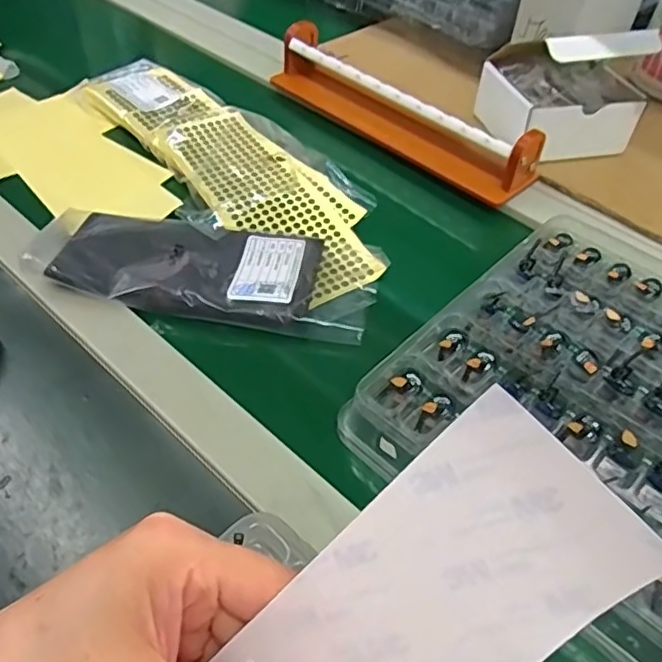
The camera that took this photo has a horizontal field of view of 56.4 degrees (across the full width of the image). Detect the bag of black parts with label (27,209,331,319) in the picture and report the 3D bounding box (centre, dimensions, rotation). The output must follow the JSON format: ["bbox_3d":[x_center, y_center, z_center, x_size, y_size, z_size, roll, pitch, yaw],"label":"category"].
[{"bbox_3d":[-0.114,-0.053,0.464,0.200,0.022,0.093,9,48,5],"label":"bag of black parts with label"}]

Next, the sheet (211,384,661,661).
[{"bbox_3d":[0.001,0.102,0.171,0.183,0.034,0.058,-47,55,5],"label":"sheet"}]

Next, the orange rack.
[{"bbox_3d":[0.065,-0.216,0.601,0.059,0.059,0.292,-35,59,-29],"label":"orange rack"}]

